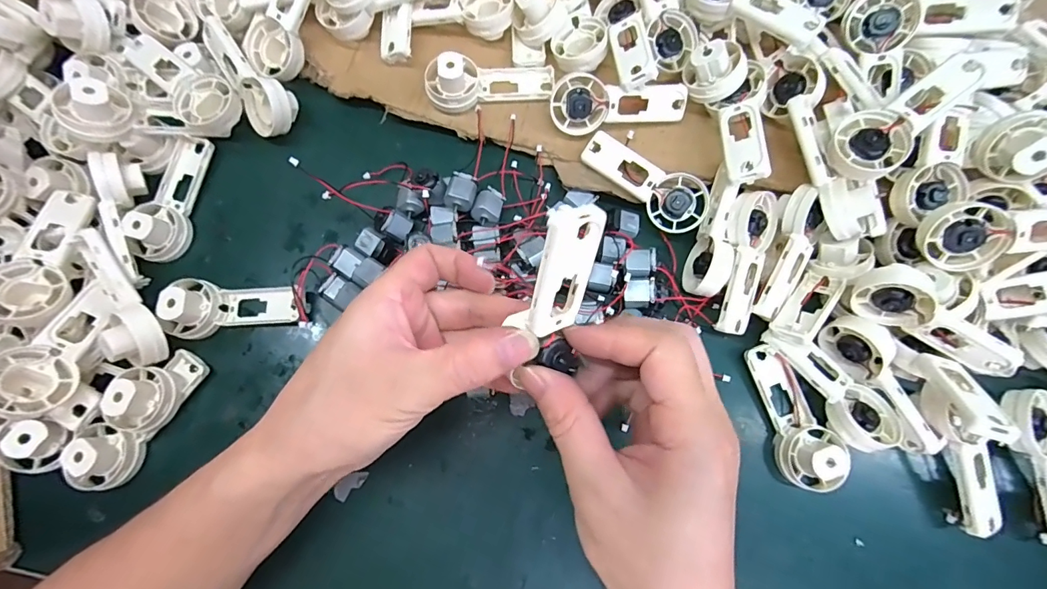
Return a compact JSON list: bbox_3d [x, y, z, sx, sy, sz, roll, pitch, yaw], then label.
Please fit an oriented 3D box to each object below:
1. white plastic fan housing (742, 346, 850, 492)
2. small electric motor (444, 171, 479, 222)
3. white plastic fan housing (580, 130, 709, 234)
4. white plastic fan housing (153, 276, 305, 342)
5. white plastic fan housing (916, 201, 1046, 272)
[{"bbox_3d":[0.176,0.077,0.291,0.037,0.029,0.092,-12,77,-3],"label":"white plastic fan housing"},{"bbox_3d":[-0.042,-0.065,0.306,0.019,0.016,0.031,24,77,5],"label":"small electric motor"},{"bbox_3d":[0.084,-0.079,0.320,0.092,0.018,0.037,35,104,4],"label":"white plastic fan housing"},{"bbox_3d":[-0.195,0.007,0.308,0.079,0.019,0.039,-2,76,-14],"label":"white plastic fan housing"},{"bbox_3d":[0.282,-0.035,0.257,0.094,0.025,0.033,-4,75,25],"label":"white plastic fan housing"}]

